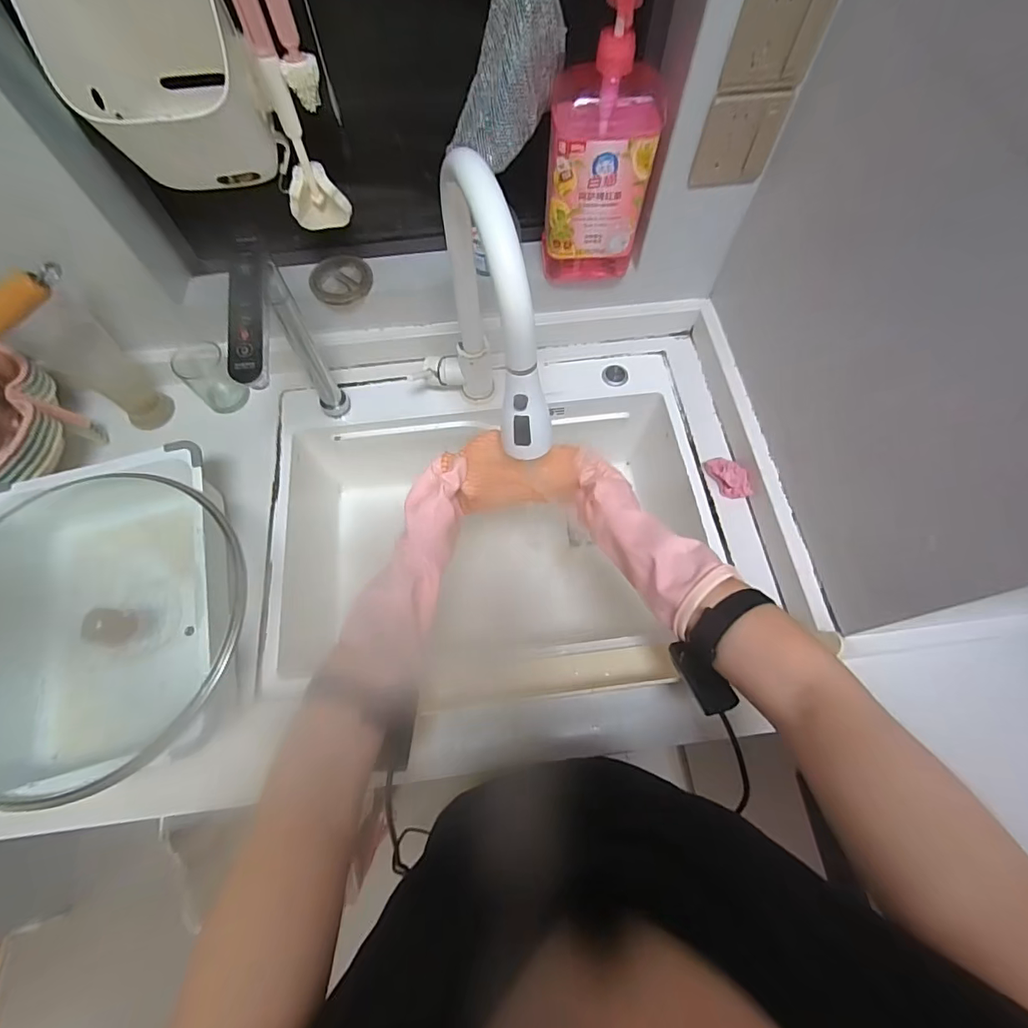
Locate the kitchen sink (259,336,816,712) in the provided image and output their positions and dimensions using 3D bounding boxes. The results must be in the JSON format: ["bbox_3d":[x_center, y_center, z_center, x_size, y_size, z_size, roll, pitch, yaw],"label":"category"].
[{"bbox_3d":[-0.005,0.023,0.744,0.645,0.242,0.491,-6,67,-3],"label":"kitchen sink"}]

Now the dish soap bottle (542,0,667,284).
[{"bbox_3d":[0.097,-0.389,0.541,0.115,0.279,0.053,4,67,2],"label":"dish soap bottle"}]

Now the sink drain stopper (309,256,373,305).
[{"bbox_3d":[-0.233,-0.320,0.656,0.077,0.021,0.068,10,67,4],"label":"sink drain stopper"}]

